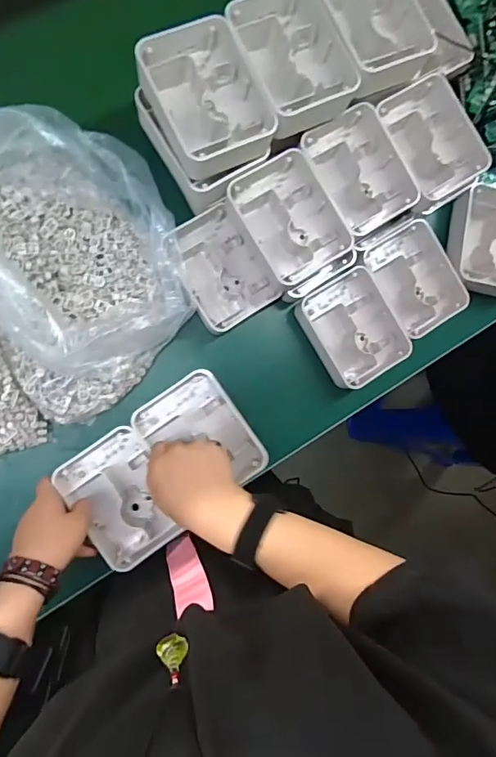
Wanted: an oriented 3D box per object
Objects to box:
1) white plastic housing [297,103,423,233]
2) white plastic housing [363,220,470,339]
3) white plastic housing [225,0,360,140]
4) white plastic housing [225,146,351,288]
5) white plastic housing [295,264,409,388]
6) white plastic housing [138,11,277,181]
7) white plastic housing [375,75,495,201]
[{"bbox_3d":[0.123,-0.233,0.522,0.100,0.053,0.129,-32,94,-9],"label":"white plastic housing"},{"bbox_3d":[0.206,-0.121,0.580,0.096,0.040,0.130,-30,94,-9],"label":"white plastic housing"},{"bbox_3d":[0.046,-0.324,0.467,0.105,0.054,0.135,-27,93,-9],"label":"white plastic housing"},{"bbox_3d":[0.046,-0.176,0.515,0.103,0.046,0.129,-32,94,-9],"label":"white plastic housing"},{"bbox_3d":[0.130,-0.062,0.572,0.106,0.045,0.131,-27,93,-9],"label":"white plastic housing"},{"bbox_3d":[-0.044,-0.278,0.454,0.105,0.044,0.133,-27,93,-9],"label":"white plastic housing"},{"bbox_3d":[0.210,-0.276,0.536,0.100,0.043,0.130,-32,94,-9],"label":"white plastic housing"}]

